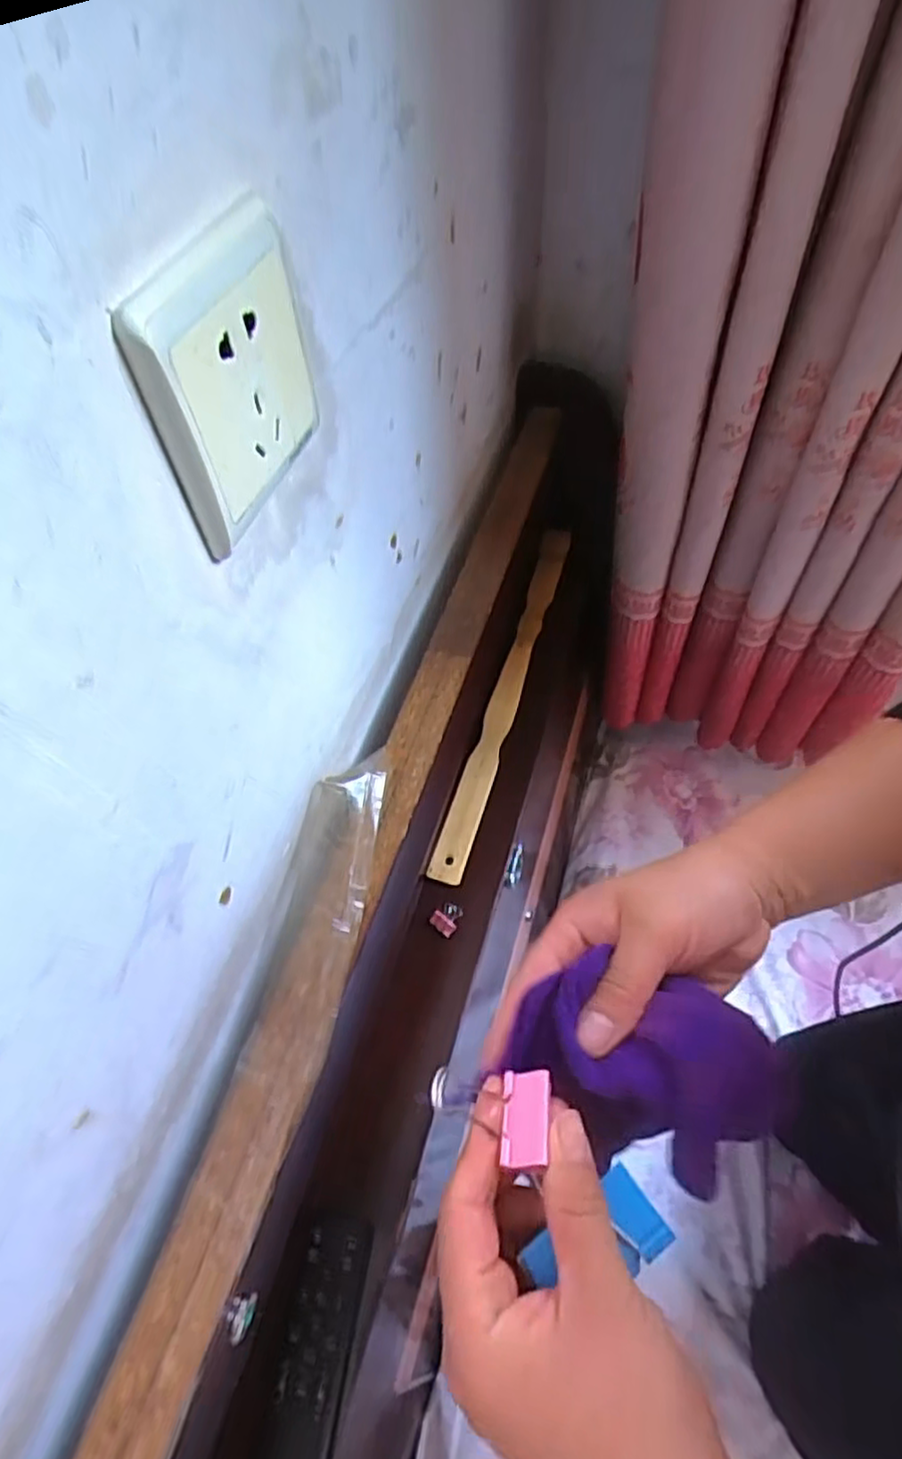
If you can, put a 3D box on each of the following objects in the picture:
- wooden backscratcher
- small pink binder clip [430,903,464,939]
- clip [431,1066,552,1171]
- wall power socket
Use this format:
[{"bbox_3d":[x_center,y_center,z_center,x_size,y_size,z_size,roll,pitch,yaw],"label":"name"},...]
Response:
[{"bbox_3d":[0.057,-0.048,0.664,0.029,0.018,0.417,14,58,12],"label":"wooden backscratcher"},{"bbox_3d":[-0.002,0.150,0.540,0.021,0.006,0.024,36,65,24],"label":"small pink binder clip"},{"bbox_3d":[0.015,0.146,0.256,0.045,0.019,0.032,-1,56,2],"label":"clip"},{"bbox_3d":[-0.074,-0.123,0.236,0.013,0.081,0.085,11,58,11],"label":"wall power socket"}]

